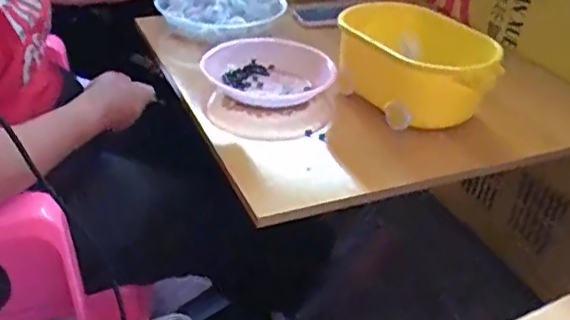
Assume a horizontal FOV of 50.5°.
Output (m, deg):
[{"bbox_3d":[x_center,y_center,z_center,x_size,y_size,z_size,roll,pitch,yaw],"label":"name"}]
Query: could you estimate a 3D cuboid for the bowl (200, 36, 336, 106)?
[{"bbox_3d":[-0.024,-0.138,0.931,0.186,0.062,0.163,25,39,28],"label":"bowl"}]

